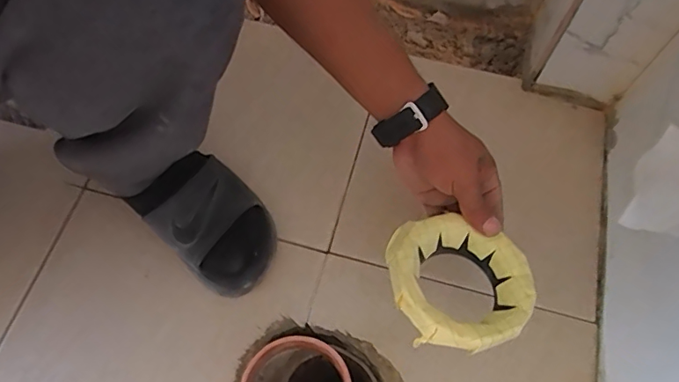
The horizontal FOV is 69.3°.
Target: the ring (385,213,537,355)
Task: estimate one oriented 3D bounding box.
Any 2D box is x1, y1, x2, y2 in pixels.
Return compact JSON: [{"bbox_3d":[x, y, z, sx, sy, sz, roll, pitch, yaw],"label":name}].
[{"bbox_3d":[0.103,0.077,0.424,0.118,0.041,0.117,1,65,-2],"label":"ring"}]

